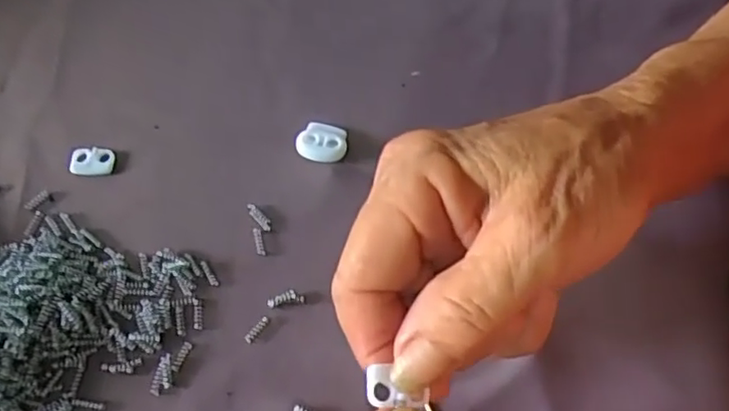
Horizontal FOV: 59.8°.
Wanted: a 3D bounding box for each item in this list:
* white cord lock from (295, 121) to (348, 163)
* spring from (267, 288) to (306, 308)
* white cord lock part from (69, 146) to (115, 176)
[{"bbox_3d":[-0.019,-0.029,0.284,0.022,0.006,0.020,11,63,3],"label":"white cord lock"},{"bbox_3d":[-0.032,0.037,0.253,0.015,0.004,0.006,-9,64,-7],"label":"spring"},{"bbox_3d":[-0.120,-0.020,0.278,0.019,0.004,0.013,-2,63,-3],"label":"white cord lock part"}]

